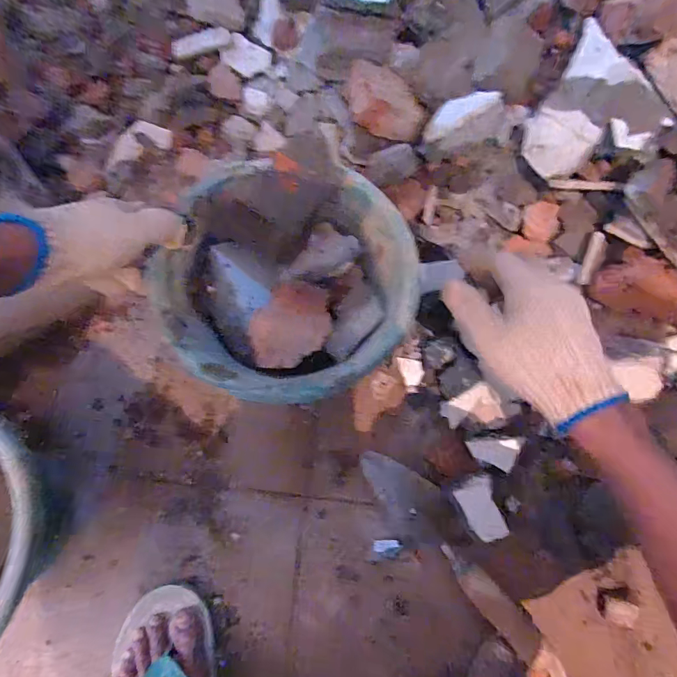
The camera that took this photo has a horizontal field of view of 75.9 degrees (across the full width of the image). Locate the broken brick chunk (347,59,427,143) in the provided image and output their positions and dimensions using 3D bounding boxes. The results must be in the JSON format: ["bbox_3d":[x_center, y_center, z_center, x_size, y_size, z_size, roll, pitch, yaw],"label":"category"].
[{"bbox_3d":[0.058,-0.297,0.546,0.101,0.050,0.084,11,74,1],"label":"broken brick chunk"}]

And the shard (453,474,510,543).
[{"bbox_3d":[0.170,0.201,0.511,0.045,0.004,0.071,-29,76,16],"label":"shard"}]

